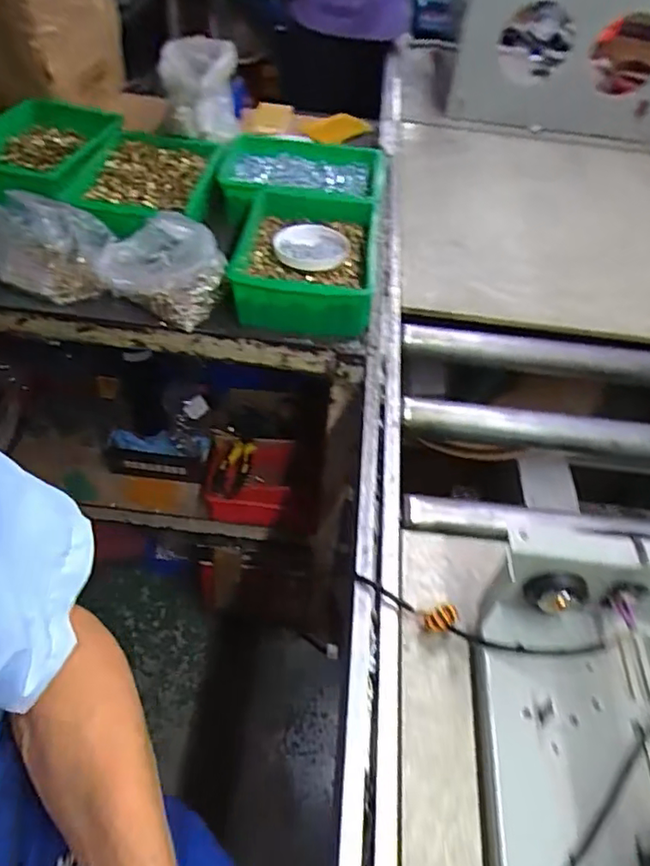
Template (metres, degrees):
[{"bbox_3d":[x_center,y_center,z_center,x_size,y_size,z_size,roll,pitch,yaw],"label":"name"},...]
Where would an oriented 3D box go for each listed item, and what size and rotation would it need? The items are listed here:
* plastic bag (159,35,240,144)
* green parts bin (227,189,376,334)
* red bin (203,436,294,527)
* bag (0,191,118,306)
[{"bbox_3d":[-0.199,-0.545,0.932,0.120,0.142,0.140,-5,49,-11],"label":"plastic bag"},{"bbox_3d":[-0.026,-0.231,0.811,0.183,0.093,0.245,7,48,0],"label":"green parts bin"},{"bbox_3d":[-0.129,0.079,1.018,0.168,0.082,0.136,4,48,-2],"label":"red bin"},{"bbox_3d":[-0.351,-0.237,0.723,0.141,0.100,0.107,3,48,-4],"label":"bag"}]

